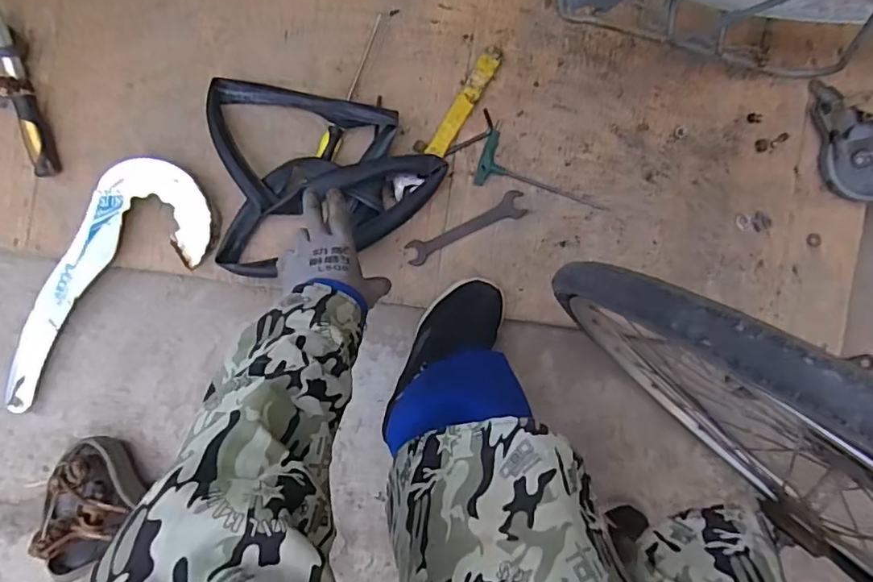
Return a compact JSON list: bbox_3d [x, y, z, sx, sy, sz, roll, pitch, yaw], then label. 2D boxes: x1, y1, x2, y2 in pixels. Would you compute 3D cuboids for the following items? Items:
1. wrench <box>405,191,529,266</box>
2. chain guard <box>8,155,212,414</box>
[{"bbox_3d":[0.041,-0.087,0.760,0.174,0.005,0.037,-25,90,3],"label":"wrench"},{"bbox_3d":[-0.485,-0.002,0.772,0.156,0.022,0.423,43,99,-8],"label":"chain guard"}]

